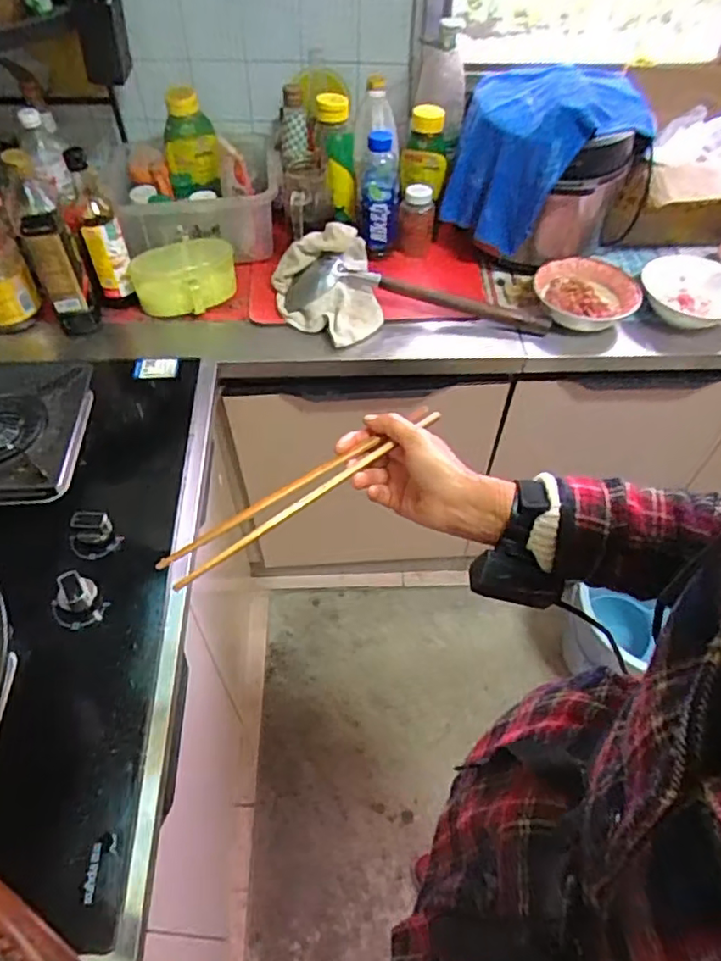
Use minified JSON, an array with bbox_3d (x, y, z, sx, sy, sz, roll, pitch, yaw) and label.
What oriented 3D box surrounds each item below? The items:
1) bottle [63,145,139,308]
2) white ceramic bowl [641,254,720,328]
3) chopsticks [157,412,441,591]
[{"bbox_3d":[-0.414,-0.393,0.977,0.069,0.239,0.070,-17,53,-14],"label":"bottle"},{"bbox_3d":[0.558,-0.323,1.034,0.159,0.038,0.160,0,51,0],"label":"white ceramic bowl"},{"bbox_3d":[-0.038,0.005,0.498,0.260,0.013,0.033,-32,58,-21],"label":"chopsticks"}]

